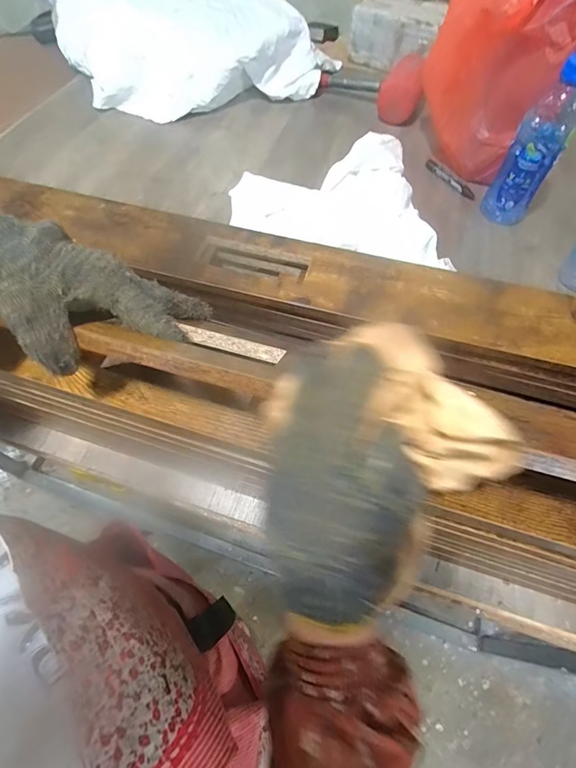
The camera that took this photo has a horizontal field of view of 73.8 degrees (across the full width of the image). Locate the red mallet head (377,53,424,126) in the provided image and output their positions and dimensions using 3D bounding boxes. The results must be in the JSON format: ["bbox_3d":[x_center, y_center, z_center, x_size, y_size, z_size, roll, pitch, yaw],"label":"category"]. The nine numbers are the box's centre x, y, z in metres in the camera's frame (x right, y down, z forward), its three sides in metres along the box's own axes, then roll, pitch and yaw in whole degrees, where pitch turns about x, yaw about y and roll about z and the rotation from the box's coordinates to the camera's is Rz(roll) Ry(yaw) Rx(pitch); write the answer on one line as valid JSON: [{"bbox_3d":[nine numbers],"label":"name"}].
[{"bbox_3d":[0.230,-0.592,0.770,0.092,0.092,0.089,16,60,7],"label":"red mallet head"}]

